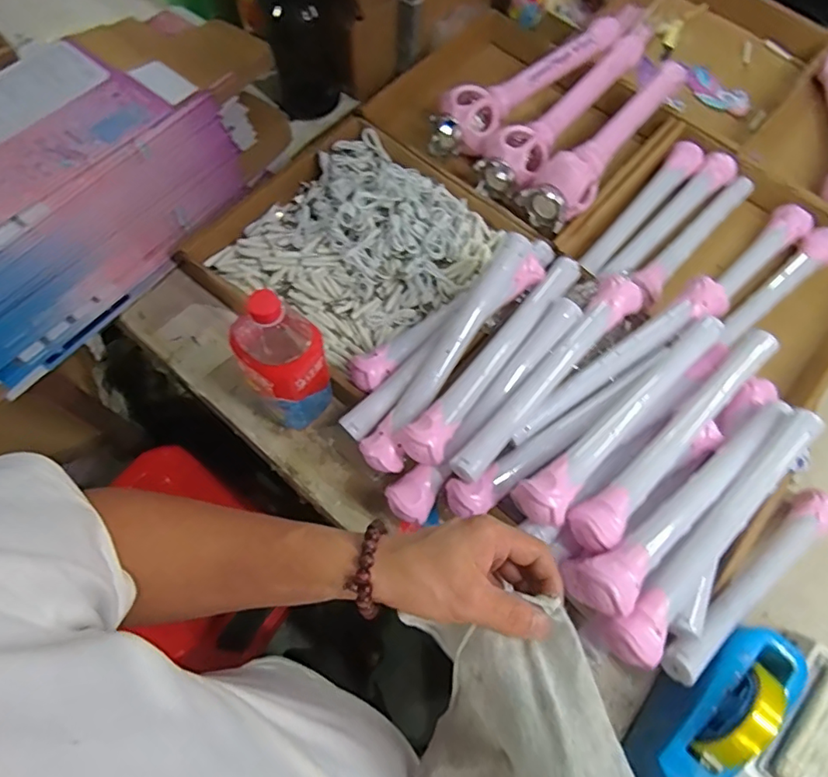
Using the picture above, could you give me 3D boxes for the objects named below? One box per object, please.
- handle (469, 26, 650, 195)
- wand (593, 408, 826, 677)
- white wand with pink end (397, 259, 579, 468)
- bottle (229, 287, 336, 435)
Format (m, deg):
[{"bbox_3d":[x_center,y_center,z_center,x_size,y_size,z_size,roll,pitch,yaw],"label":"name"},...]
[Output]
[{"bbox_3d":[0.235,-0.442,0.842,0.093,0.072,0.381,36,71,11],"label":"handle"},{"bbox_3d":[0.300,0.139,0.512,0.312,0.038,0.051,-39,75,-17],"label":"wand"},{"bbox_3d":[0.097,-0.044,0.612,0.046,0.039,0.313,37,71,11],"label":"white wand with pink end"},{"bbox_3d":[-0.144,-0.031,0.582,0.088,0.200,0.087,1,68,-3],"label":"bottle"}]

